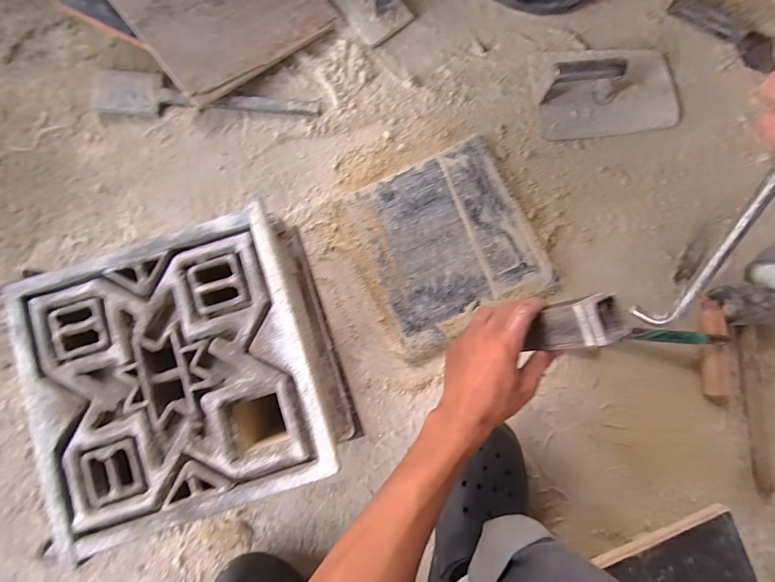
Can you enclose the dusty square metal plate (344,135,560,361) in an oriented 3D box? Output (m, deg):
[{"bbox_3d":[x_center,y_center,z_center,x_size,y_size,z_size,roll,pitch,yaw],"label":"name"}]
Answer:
[{"bbox_3d":[0.090,-0.070,0.563,0.242,0.017,0.251,-25,85,-4],"label":"dusty square metal plate"}]

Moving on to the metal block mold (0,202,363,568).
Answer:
[{"bbox_3d":[-0.176,0.071,0.356,0.236,0.119,0.226,-18,88,-4],"label":"metal block mold"}]

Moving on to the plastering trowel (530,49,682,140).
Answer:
[{"bbox_3d":[0.346,-0.320,0.571,0.235,0.074,0.142,-7,84,-2],"label":"plastering trowel"}]

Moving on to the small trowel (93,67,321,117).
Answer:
[{"bbox_3d":[-0.271,-0.286,0.568,0.331,0.015,0.072,5,84,-1],"label":"small trowel"}]

